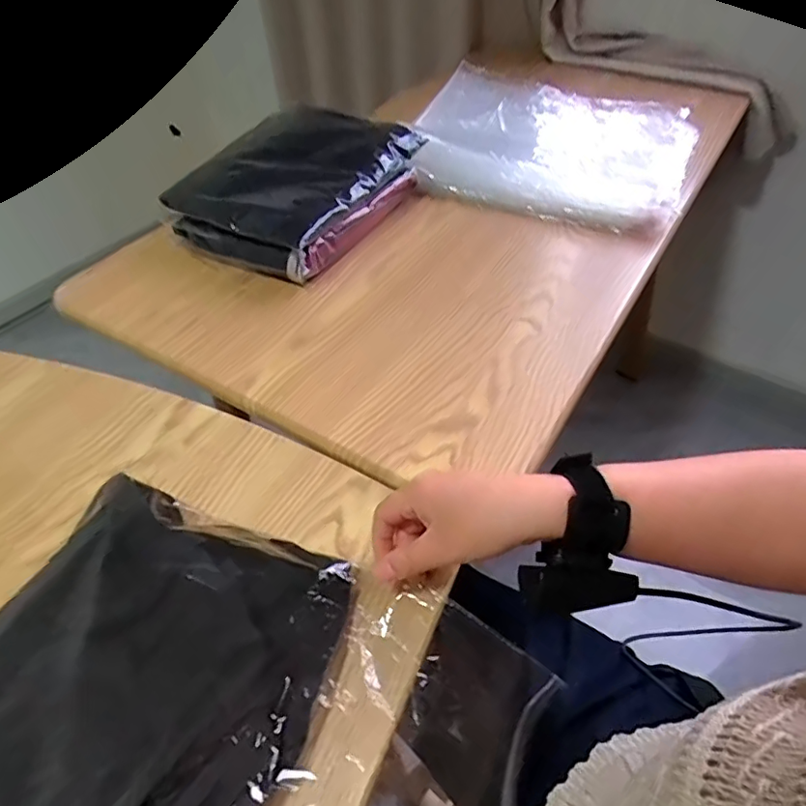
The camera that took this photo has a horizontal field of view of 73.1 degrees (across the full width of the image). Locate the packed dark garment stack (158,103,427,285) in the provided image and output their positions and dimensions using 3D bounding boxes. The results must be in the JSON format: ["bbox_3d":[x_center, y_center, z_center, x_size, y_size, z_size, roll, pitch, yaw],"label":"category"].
[{"bbox_3d":[-0.133,-0.282,0.706,0.212,0.093,0.280,24,53,22],"label":"packed dark garment stack"}]

